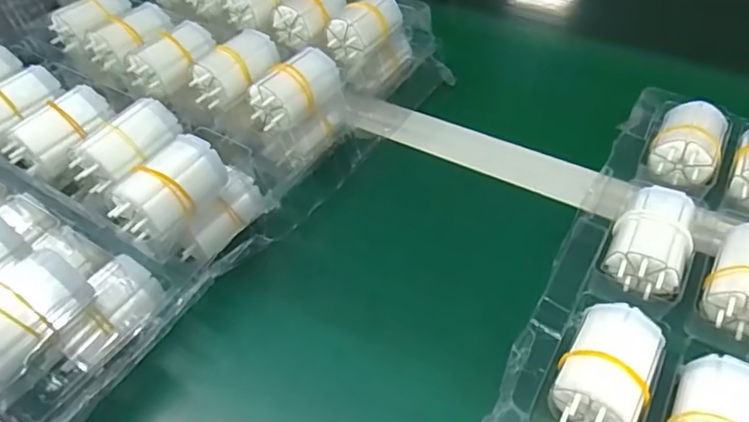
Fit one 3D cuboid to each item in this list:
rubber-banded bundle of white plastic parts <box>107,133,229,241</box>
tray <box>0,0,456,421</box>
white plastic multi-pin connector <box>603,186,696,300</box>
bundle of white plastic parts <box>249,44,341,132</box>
[{"bbox_3d":[-0.115,-0.014,0.298,0.035,0.027,0.059,23,54,23],"label":"rubber-banded bundle of white plastic parts"},{"bbox_3d":[-0.158,-0.072,0.382,0.251,0.080,0.400,26,55,25],"label":"tray"},{"bbox_3d":[0.159,0.017,0.308,0.039,0.027,0.058,23,53,23],"label":"white plastic multi-pin connector"},{"bbox_3d":[-0.050,-0.081,0.356,0.031,0.029,0.062,35,59,30],"label":"bundle of white plastic parts"}]

